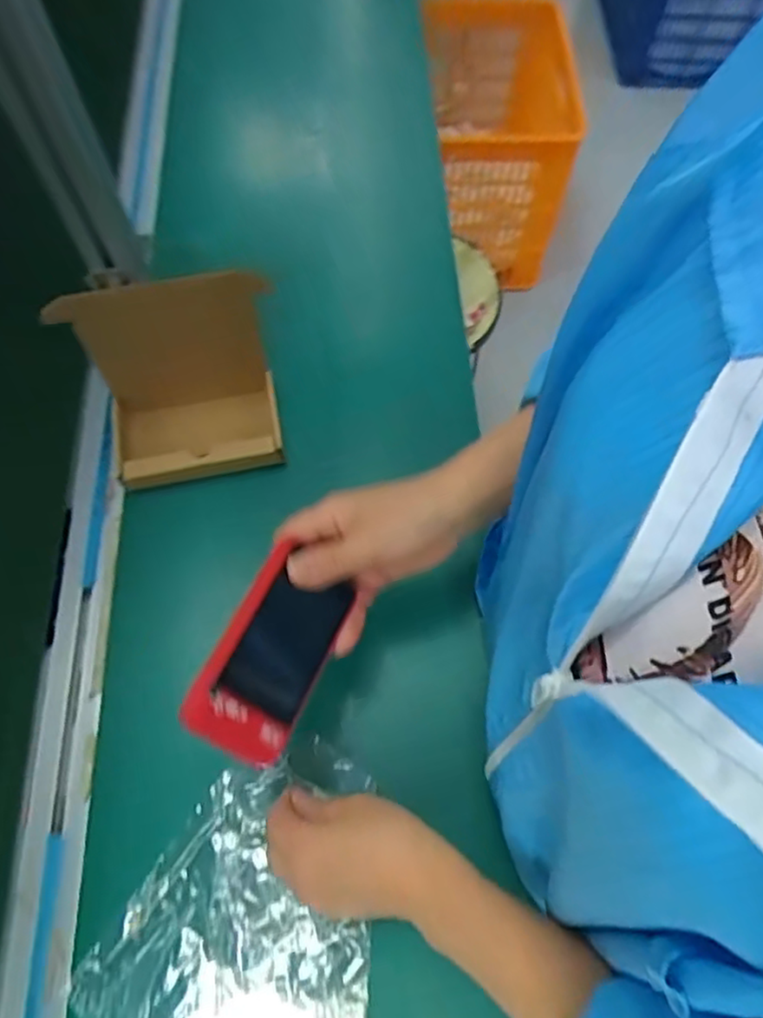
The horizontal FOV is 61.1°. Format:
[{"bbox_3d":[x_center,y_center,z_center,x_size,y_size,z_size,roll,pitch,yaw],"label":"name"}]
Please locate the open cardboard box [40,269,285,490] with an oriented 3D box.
[{"bbox_3d":[-0.151,-0.087,0.506,0.132,0.144,0.095,-13,66,-7],"label":"open cardboard box"}]

